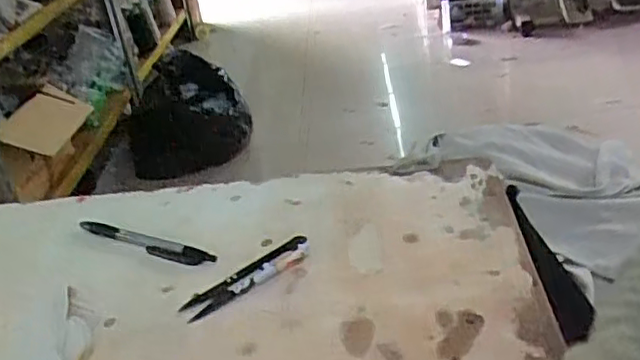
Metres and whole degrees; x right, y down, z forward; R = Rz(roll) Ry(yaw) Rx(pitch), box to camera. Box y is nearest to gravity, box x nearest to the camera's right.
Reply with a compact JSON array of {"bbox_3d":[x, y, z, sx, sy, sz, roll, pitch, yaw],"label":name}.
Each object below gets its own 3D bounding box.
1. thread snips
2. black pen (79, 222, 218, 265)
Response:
[{"bbox_3d":[-0.052,0.068,0.456,0.101,0.010,0.025,-26,36,-27],"label":"thread snips"},{"bbox_3d":[-0.143,0.048,0.506,0.135,0.007,0.016,11,36,28],"label":"black pen"}]

